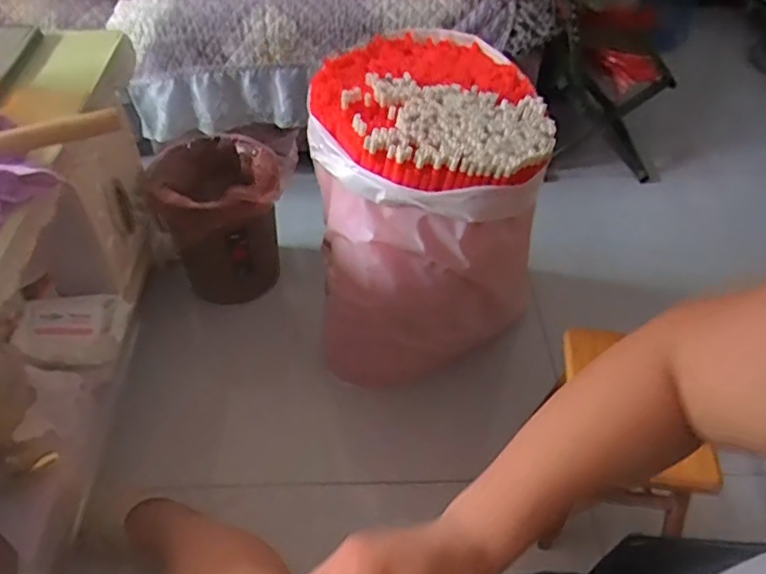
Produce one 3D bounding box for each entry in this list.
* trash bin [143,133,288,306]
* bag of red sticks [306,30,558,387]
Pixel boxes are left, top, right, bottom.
[{"bbox_3d":[-0.310,-0.122,1.246,0.228,0.273,0.228,-3,45,-3],"label":"trash bin"},{"bbox_3d":[0.067,-0.085,1.013,0.327,0.516,0.345,8,46,8],"label":"bag of red sticks"}]

